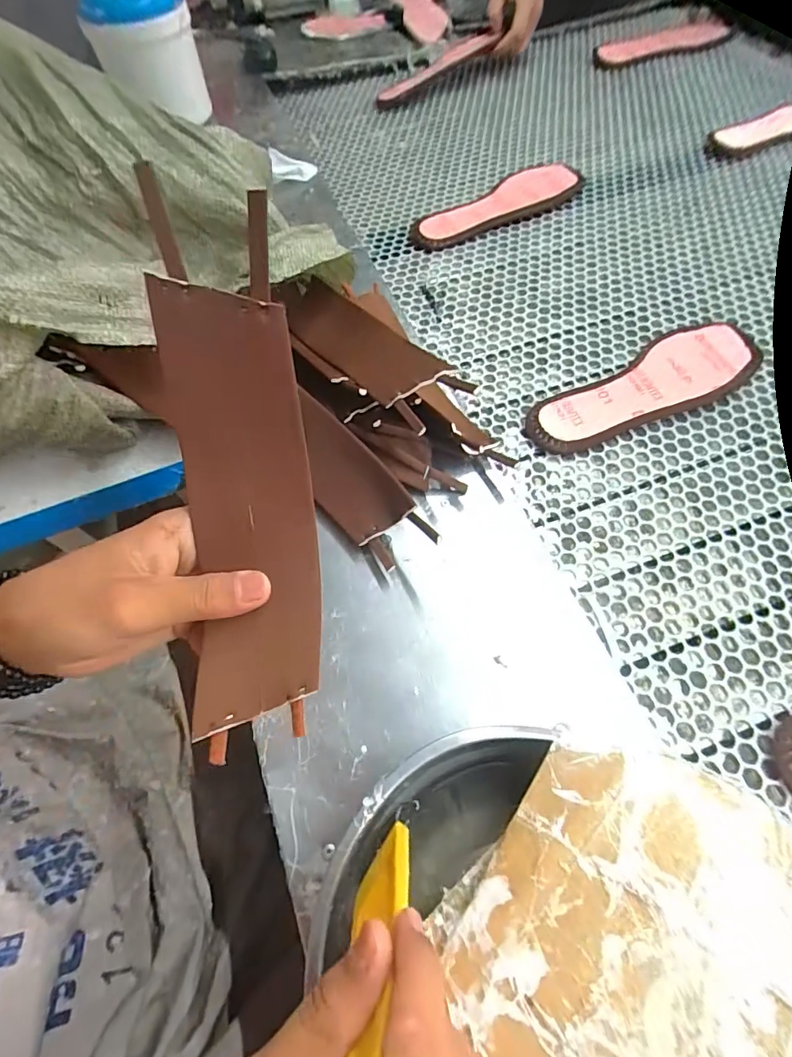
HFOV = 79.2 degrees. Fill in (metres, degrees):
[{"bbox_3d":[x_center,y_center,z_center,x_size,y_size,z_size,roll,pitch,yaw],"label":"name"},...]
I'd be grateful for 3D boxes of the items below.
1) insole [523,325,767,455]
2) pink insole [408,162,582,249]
[{"bbox_3d":[0.245,-0.135,0.464,0.257,0.019,0.081,-28,64,-13],"label":"insole"},{"bbox_3d":[0.134,-0.422,0.624,0.252,0.017,0.093,-32,65,-14],"label":"pink insole"}]

